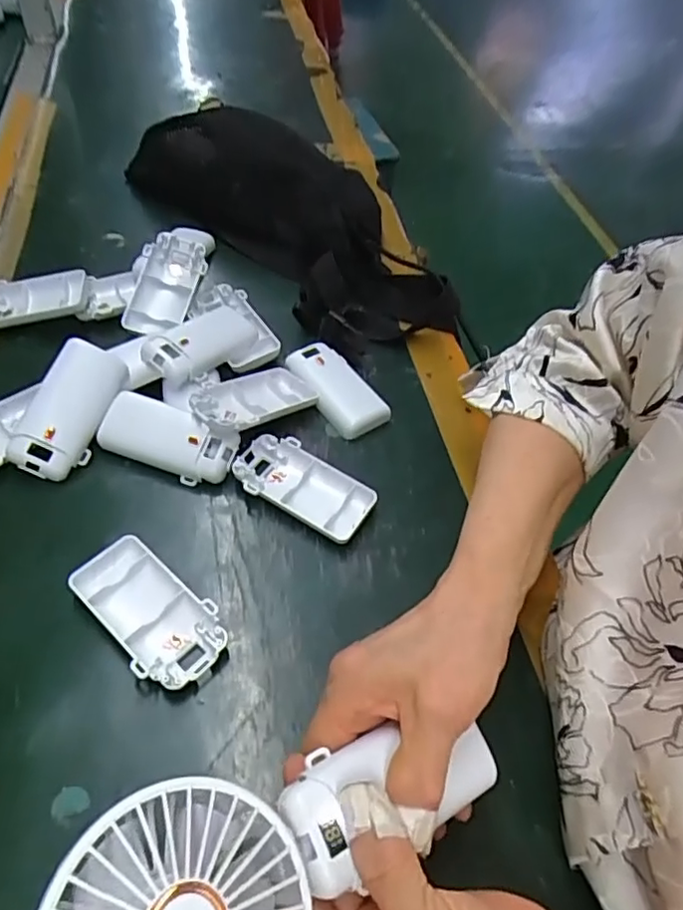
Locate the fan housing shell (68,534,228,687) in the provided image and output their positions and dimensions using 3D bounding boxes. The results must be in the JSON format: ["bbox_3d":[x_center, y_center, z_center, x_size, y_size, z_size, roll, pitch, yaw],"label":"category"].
[{"bbox_3d":[-0.109,0.090,0.335,0.094,0.016,0.049,34,57,20],"label":"fan housing shell"}]

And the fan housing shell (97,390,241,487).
[{"bbox_3d":[-0.118,-0.011,0.402,0.092,0.027,0.039,19,53,11],"label":"fan housing shell"}]

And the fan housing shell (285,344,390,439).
[{"bbox_3d":[-0.004,-0.055,0.461,0.042,0.011,0.094,-27,59,-22],"label":"fan housing shell"}]

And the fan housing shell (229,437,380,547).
[{"bbox_3d":[-0.026,0.022,0.398,0.095,0.017,0.050,26,55,15],"label":"fan housing shell"}]

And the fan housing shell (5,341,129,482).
[{"bbox_3d":[-0.182,-0.030,0.394,0.038,0.028,0.093,18,70,9],"label":"fan housing shell"}]

